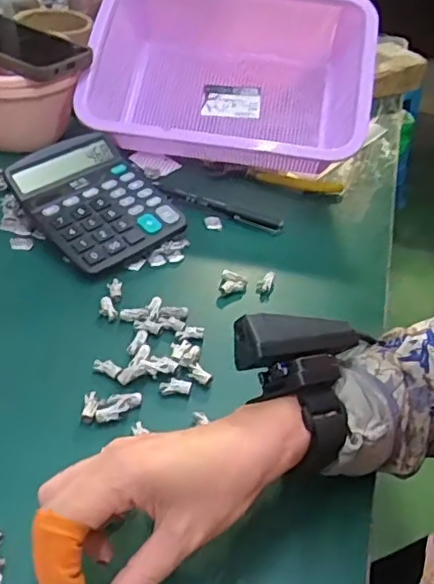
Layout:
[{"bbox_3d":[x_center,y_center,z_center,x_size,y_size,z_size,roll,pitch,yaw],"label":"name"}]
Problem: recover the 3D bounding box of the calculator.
[{"bbox_3d":[-0.114,-0.089,0.577,0.126,0.048,0.150,-29,52,-34],"label":"calculator"}]

